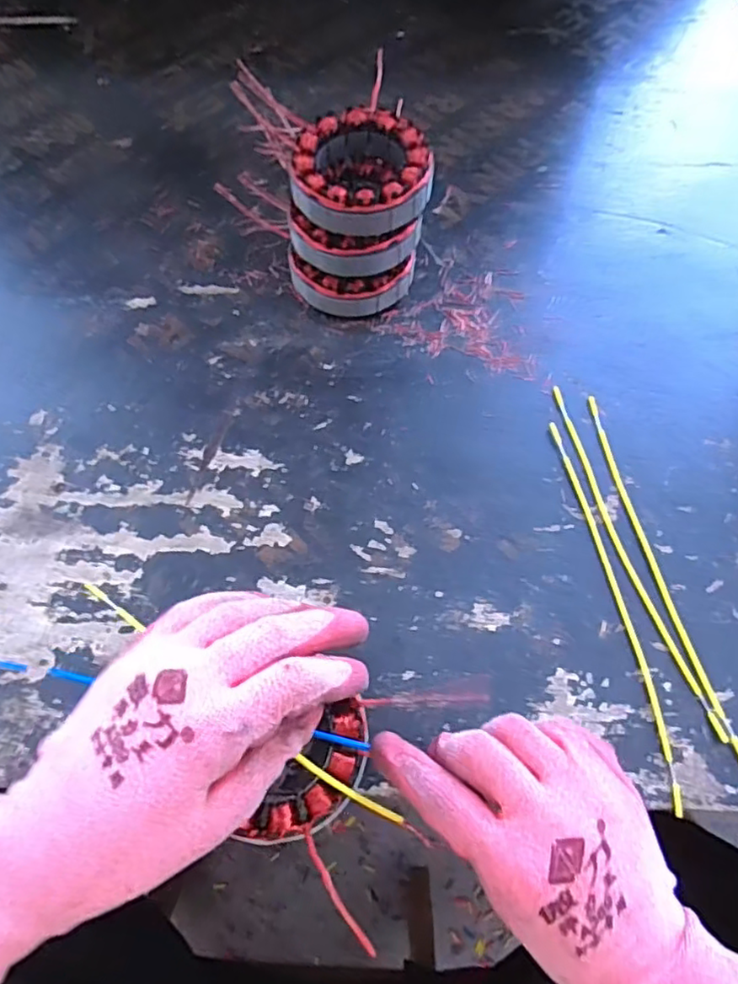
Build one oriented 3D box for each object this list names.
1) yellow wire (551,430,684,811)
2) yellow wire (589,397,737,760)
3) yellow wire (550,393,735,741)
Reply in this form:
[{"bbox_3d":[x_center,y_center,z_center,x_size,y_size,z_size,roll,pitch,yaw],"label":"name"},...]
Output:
[{"bbox_3d":[0.142,0.059,0.355,0.011,0.005,0.227,-8,67,-4],"label":"yellow wire"},{"bbox_3d":[0.172,0.039,0.366,0.010,0.006,0.228,-11,67,-6],"label":"yellow wire"},{"bbox_3d":[0.154,0.032,0.367,0.012,0.005,0.226,-14,67,-7],"label":"yellow wire"}]

